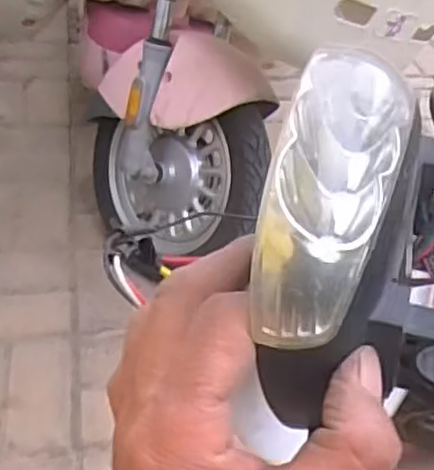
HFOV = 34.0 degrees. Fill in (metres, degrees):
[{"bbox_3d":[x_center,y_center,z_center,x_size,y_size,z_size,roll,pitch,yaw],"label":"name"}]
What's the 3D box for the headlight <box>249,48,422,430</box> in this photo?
[{"bbox_3d":[0.037,-0.001,0.209,0.046,0.031,0.109,10,81,6],"label":"headlight"}]

